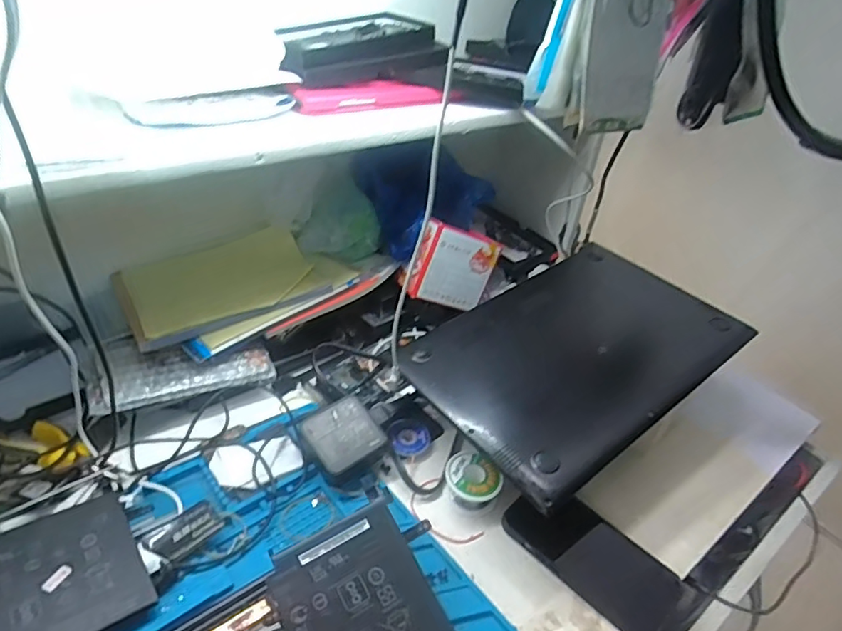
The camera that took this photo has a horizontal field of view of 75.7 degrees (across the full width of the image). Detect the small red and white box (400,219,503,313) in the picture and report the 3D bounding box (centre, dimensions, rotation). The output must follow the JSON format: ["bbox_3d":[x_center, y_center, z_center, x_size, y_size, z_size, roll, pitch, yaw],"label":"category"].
[{"bbox_3d":[0.037,-0.062,0.676,0.099,0.094,0.050,15,13,-22],"label":"small red and white box"}]

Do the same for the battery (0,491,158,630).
[{"bbox_3d":[-0.299,0.199,0.375,0.187,0.006,0.109,-14,41,-38],"label":"battery"}]

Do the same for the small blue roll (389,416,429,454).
[{"bbox_3d":[-0.012,0.128,0.565,0.039,0.013,0.046,3,37,-6],"label":"small blue roll"}]

